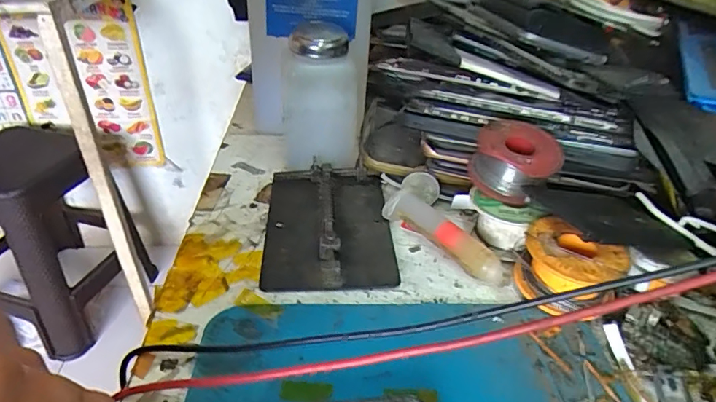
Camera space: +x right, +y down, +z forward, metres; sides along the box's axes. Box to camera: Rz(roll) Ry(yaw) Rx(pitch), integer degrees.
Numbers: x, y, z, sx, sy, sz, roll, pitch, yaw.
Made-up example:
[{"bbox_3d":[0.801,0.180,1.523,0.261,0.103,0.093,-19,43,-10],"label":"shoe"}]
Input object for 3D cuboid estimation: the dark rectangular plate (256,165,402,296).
[{"bbox_3d":[-0.019,0.012,0.317,0.079,0.013,0.117,-1,35,-5],"label":"dark rectangular plate"}]

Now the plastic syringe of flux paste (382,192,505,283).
[{"bbox_3d":[0.053,0.021,0.301,0.017,0.020,0.086,-27,44,-36],"label":"plastic syringe of flux paste"}]

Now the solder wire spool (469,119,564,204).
[{"bbox_3d":[0.100,-0.026,0.314,0.052,0.034,0.052,10,35,11],"label":"solder wire spool"}]

